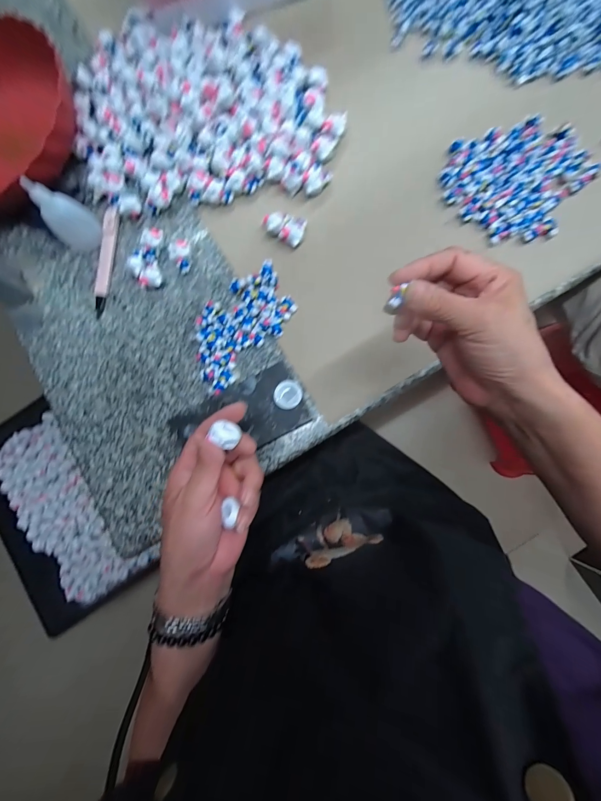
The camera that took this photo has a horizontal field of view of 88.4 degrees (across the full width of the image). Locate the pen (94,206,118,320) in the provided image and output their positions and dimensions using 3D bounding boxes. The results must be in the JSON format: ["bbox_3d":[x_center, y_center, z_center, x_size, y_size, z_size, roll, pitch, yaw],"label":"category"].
[{"bbox_3d":[-0.248,-0.177,0.393,0.017,0.014,0.141,7,84,6],"label":"pen"}]

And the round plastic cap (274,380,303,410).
[{"bbox_3d":[-0.014,-0.006,0.336,0.029,0.009,0.032,25,86,8],"label":"round plastic cap"}]

